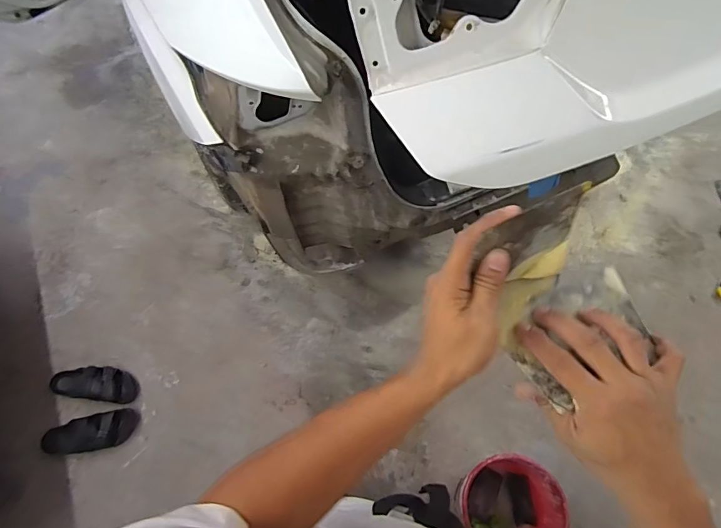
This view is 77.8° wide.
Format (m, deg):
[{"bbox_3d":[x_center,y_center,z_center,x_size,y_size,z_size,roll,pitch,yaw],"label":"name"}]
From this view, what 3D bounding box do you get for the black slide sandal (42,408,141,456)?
[{"bbox_3d":[-0.888,0.552,1.463,0.302,0.048,0.119,-8,66,-1],"label":"black slide sandal"}]

